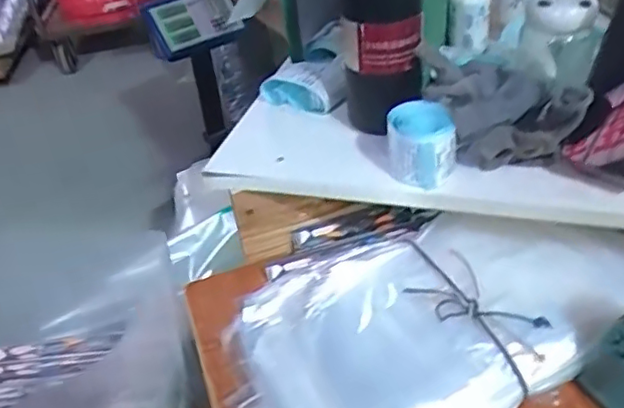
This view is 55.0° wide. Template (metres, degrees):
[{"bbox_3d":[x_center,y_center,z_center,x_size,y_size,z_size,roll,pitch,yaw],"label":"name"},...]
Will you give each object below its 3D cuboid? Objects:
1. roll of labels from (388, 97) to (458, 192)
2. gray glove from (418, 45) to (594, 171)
[{"bbox_3d":[0.105,-0.061,0.581,0.066,0.055,0.076,4,39,13],"label":"roll of labels"},{"bbox_3d":[0.175,-0.085,0.579,0.089,0.082,0.171,-30,43,-27],"label":"gray glove"}]

